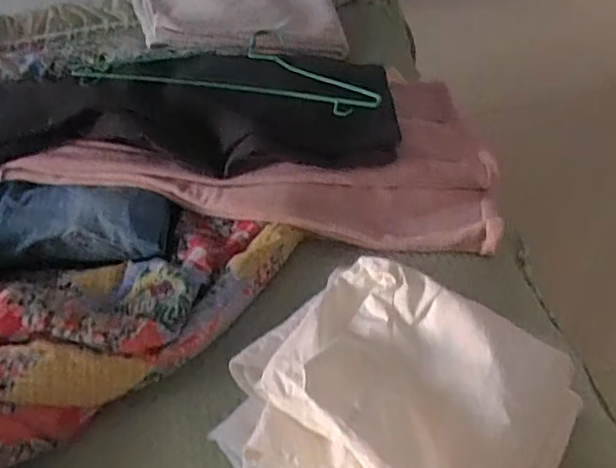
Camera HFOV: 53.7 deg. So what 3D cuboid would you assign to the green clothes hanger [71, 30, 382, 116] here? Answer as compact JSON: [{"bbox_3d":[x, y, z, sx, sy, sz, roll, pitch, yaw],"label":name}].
[{"bbox_3d":[-0.099,-0.264,0.896,0.450,0.013,0.218,11,49,14],"label":"green clothes hanger"}]

